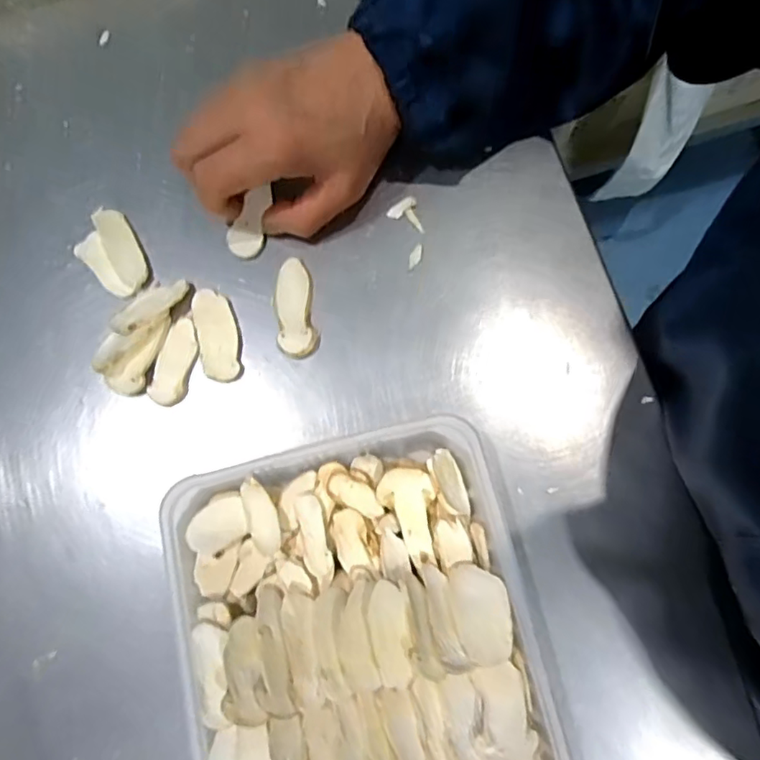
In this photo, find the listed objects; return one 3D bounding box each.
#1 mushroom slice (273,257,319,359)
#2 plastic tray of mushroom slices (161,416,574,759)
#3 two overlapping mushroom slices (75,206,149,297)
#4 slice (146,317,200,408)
[{"bbox_3d":[-0.048,-0.041,0.322,0.022,0.004,0.057,-9,76,2],"label":"mushroom slice"},{"bbox_3d":[-0.006,0.141,0.261,0.161,0.031,0.227,-14,77,-2],"label":"plastic tray of mushroom slices"},{"bbox_3d":[-0.157,-0.075,0.335,0.032,0.007,0.057,-32,77,-3],"label":"two overlapping mushroom slices"},{"bbox_3d":[-0.113,-0.011,0.318,0.021,0.004,0.049,11,78,7],"label":"slice"}]

